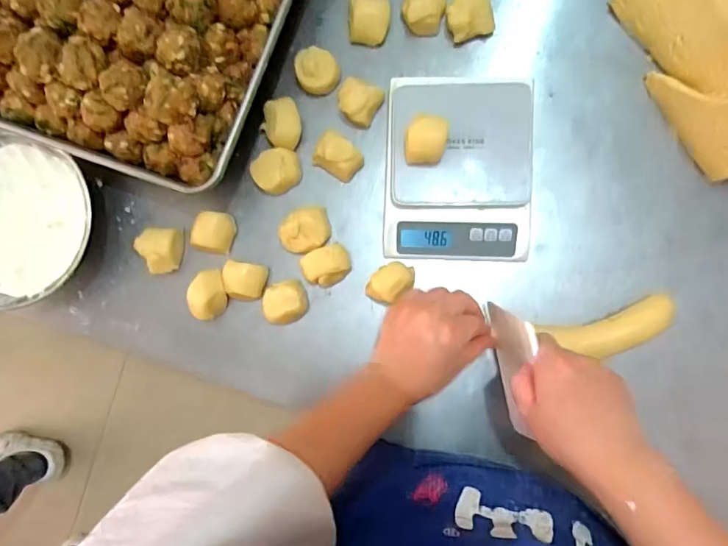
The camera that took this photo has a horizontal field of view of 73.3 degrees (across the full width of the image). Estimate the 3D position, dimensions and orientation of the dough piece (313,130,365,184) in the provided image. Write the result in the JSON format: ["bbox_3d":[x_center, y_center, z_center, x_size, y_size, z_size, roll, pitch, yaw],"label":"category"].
[{"bbox_3d":[-0.029,-0.124,0.517,0.050,0.032,0.037,36,91,7],"label":"dough piece"}]

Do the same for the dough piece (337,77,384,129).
[{"bbox_3d":[-0.005,-0.185,0.528,0.039,0.032,0.048,27,90,7],"label":"dough piece"}]

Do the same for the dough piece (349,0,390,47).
[{"bbox_3d":[0.006,-0.272,0.533,0.043,0.023,0.046,5,88,6],"label":"dough piece"}]

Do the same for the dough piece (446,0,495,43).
[{"bbox_3d":[0.114,-0.274,0.526,0.052,0.033,0.044,-19,85,5],"label":"dough piece"}]

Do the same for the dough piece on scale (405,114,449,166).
[{"bbox_3d":[0.062,-0.130,0.483,0.040,0.032,0.040,0,87,6],"label":"dough piece on scale"}]

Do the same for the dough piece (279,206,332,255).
[{"bbox_3d":[-0.062,-0.046,0.523,0.053,0.028,0.044,-22,85,5],"label":"dough piece"}]

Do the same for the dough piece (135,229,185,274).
[{"bbox_3d":[-0.228,-0.025,0.536,0.044,0.035,0.049,2,87,6],"label":"dough piece"}]

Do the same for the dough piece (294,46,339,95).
[{"bbox_3d":[-0.050,-0.218,0.531,0.044,0.029,0.041,0,87,6],"label":"dough piece"}]

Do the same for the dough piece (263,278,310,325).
[{"bbox_3d":[-0.084,0.031,0.523,0.043,0.032,0.044,0,87,6],"label":"dough piece"}]

